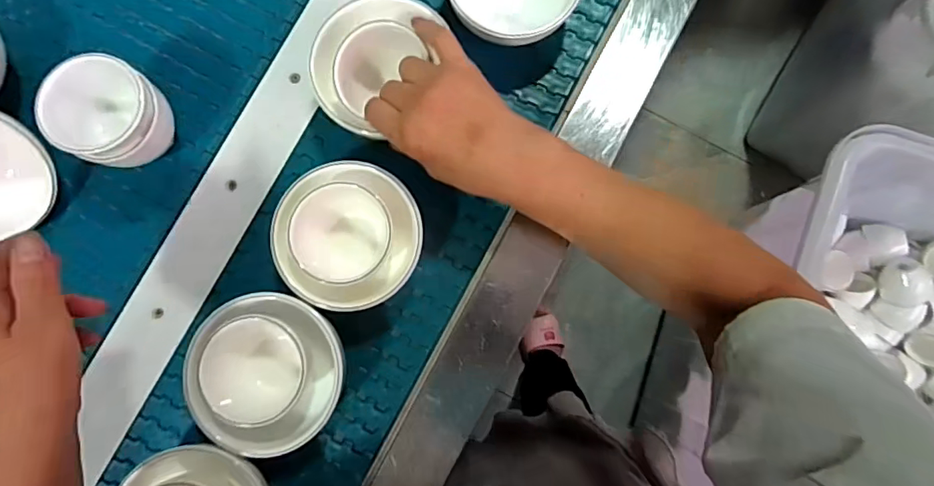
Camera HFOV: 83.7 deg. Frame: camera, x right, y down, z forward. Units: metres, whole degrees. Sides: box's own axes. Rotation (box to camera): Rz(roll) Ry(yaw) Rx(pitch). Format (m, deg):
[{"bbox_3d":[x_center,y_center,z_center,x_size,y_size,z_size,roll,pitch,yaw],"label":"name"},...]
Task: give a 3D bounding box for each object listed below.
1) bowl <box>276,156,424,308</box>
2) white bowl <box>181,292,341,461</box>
[{"bbox_3d":[-0.095,-0.007,0.424,0.114,0.046,0.109,0,84,-3],"label":"bowl"},{"bbox_3d":[-0.154,0.100,0.408,0.111,0.059,0.115,0,84,-3],"label":"white bowl"}]

